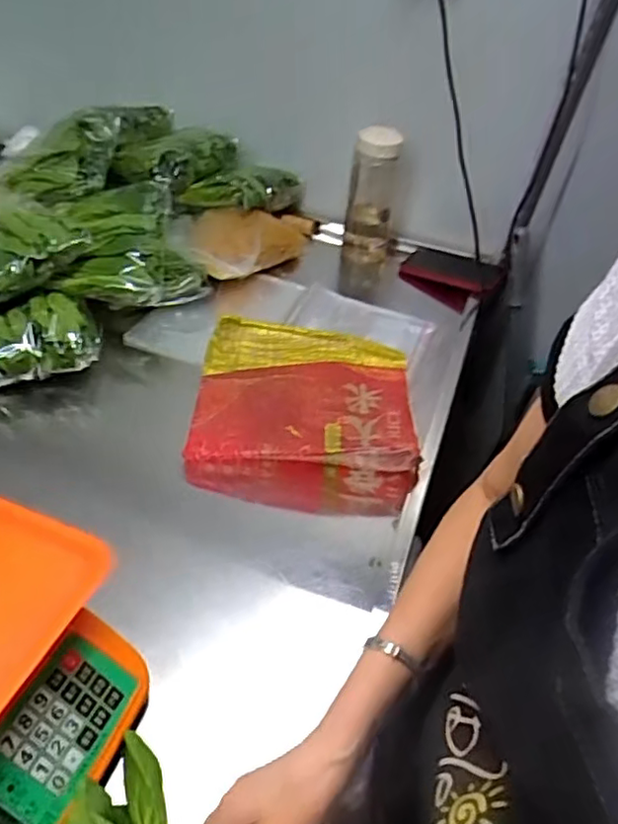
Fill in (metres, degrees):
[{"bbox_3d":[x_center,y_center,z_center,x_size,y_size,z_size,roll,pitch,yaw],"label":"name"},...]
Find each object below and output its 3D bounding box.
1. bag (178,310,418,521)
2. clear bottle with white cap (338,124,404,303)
[{"bbox_3d":[-0.005,-0.001,0.815,0.269,0.092,0.246,6,43,0],"label":"bag"},{"bbox_3d":[0.104,-0.333,1.082,0.082,0.279,0.087,10,44,4],"label":"clear bottle with white cap"}]

